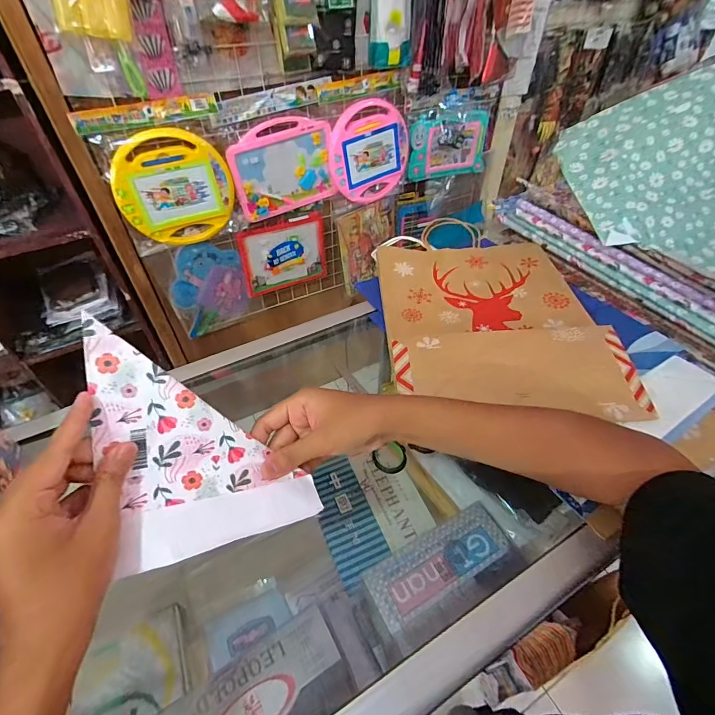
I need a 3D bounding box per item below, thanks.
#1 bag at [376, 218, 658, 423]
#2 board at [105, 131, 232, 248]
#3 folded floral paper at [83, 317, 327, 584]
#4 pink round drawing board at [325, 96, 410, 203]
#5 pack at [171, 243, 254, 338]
[{"bbox_3d":[0.167,-0.078,0.512,0.264,0.028,0.351,3,45,3],"label":"bag"},{"bbox_3d":[-0.467,-0.428,1.003,0.272,0.270,0.024,-18,48,-17],"label":"board"},{"bbox_3d":[-0.107,0.053,0.281,0.133,0.020,0.153,-7,79,-32],"label":"folded floral paper"},{"bbox_3d":[0.039,-0.615,1.176,0.273,0.263,0.024,-19,48,-18],"label":"pink round drawing board"},{"bbox_3d":[-0.471,-0.212,1.241,0.225,0.311,0.013,-20,48,-18],"label":"pack"}]

